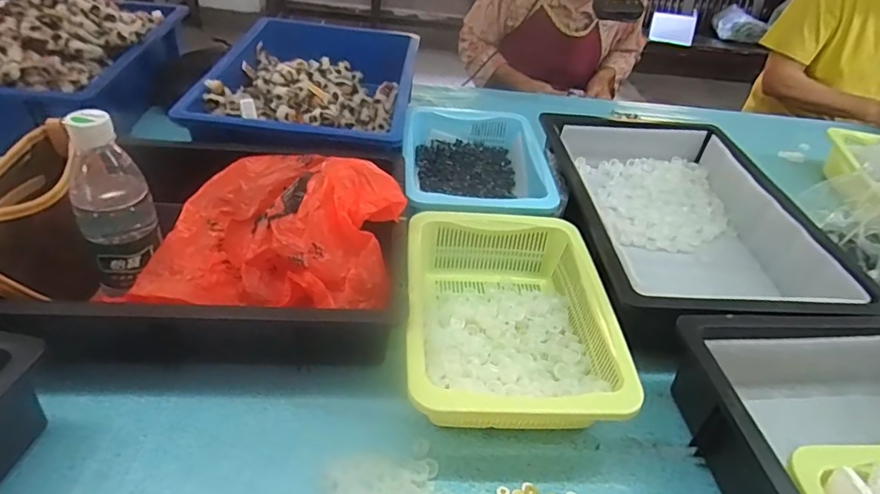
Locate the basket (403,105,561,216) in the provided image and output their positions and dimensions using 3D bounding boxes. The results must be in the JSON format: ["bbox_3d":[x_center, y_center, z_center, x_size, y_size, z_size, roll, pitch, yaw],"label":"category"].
[{"bbox_3d":[0.049,-0.124,0.804,0.206,0.064,0.305,2,39,-6],"label":"basket"}]

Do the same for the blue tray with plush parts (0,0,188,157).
[{"bbox_3d":[-0.640,-0.324,0.894,0.279,0.149,0.444,3,39,-5],"label":"blue tray with plush parts"}]

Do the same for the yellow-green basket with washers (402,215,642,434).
[{"bbox_3d":[0.065,0.076,0.570,0.203,0.088,0.279,4,38,-6],"label":"yellow-green basket with washers"}]

